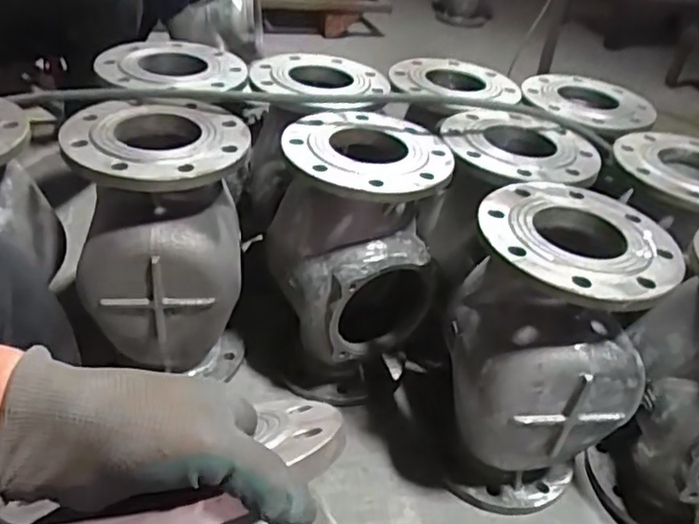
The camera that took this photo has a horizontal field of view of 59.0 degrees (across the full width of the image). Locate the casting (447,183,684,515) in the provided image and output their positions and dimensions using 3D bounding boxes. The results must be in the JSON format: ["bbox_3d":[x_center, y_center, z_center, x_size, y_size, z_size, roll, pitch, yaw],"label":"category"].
[{"bbox_3d":[0.227,0.119,0.768,0.212,0.369,0.227,13,37,6],"label":"casting"}]

